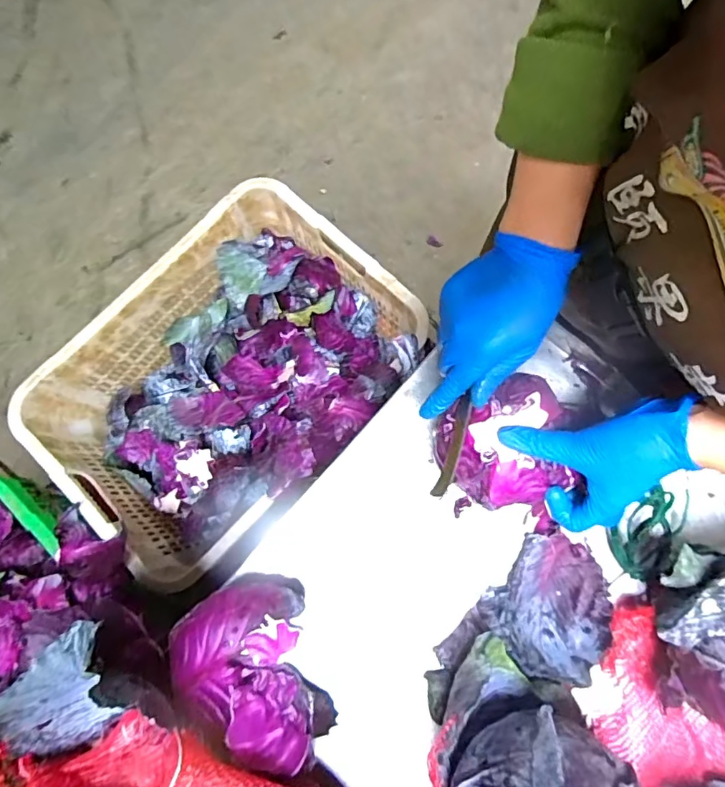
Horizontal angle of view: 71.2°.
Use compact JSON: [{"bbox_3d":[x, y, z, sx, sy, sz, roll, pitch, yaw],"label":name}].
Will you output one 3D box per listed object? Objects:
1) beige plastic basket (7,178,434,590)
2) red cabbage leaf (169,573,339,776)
[{"bbox_3d":[-0.211,-0.009,0.882,0.447,0.218,0.582,43,84,11],"label":"beige plastic basket"},{"bbox_3d":[-0.106,0.261,0.473,0.127,0.051,0.164,-15,77,1],"label":"red cabbage leaf"}]

